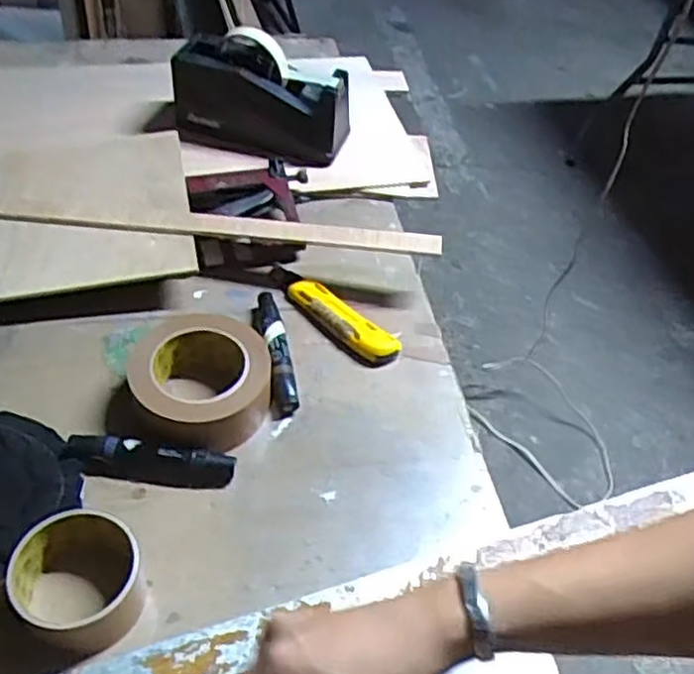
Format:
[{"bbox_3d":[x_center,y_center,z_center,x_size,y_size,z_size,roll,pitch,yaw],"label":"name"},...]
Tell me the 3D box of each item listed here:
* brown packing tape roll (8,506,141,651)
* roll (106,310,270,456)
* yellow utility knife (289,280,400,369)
[{"bbox_3d":[-0.179,0.163,0.489,0.078,0.049,0.079,3,49,-4],"label":"brown packing tape roll"},{"bbox_3d":[-0.120,0.040,0.614,0.104,0.053,0.104,3,49,-4],"label":"roll"},{"bbox_3d":[-0.009,-0.017,0.700,0.133,0.017,0.042,34,54,22],"label":"yellow utility knife"}]

